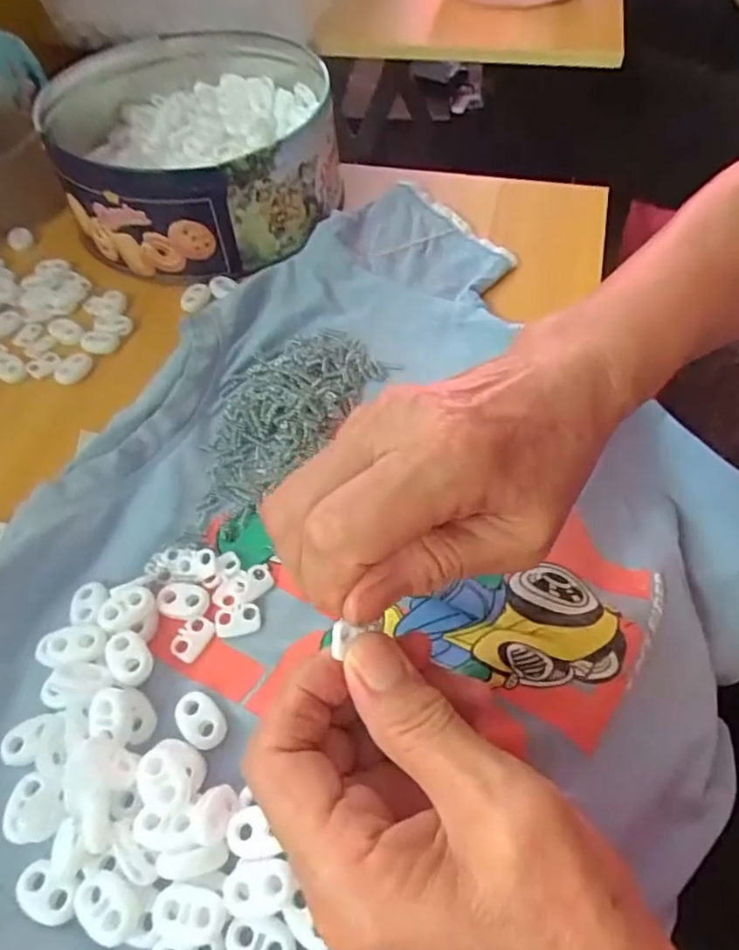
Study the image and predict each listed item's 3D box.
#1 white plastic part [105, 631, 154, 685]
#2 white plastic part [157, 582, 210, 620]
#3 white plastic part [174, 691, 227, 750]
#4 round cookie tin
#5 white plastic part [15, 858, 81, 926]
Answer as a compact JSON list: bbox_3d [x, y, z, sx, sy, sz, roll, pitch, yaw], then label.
[{"bbox_3d":[-0.095,0.071,0.241,0.015,0.004,0.024,-29,62,-19],"label":"white plastic part"},{"bbox_3d":[-0.079,0.053,0.261,0.022,0.004,0.015,13,57,7],"label":"white plastic part"},{"bbox_3d":[-0.064,0.092,0.232,0.014,0.004,0.023,-35,64,-22],"label":"white plastic part"},{"bbox_3d":[-0.113,-0.238,0.422,0.165,0.063,0.216,-6,57,-6],"label":"round cookie tin"},{"bbox_3d":[-0.107,0.138,0.202,0.023,0.004,0.014,22,59,12],"label":"white plastic part"}]

